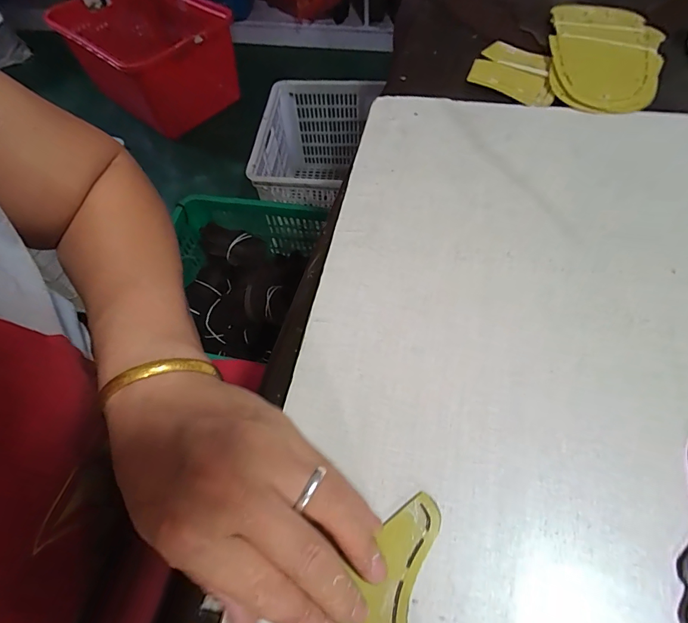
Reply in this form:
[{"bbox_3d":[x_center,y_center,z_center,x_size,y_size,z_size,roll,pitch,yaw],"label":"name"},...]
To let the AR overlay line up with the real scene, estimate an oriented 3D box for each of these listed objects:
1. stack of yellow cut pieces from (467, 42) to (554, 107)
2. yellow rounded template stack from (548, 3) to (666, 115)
[{"bbox_3d":[0.169,-0.232,0.398,0.083,0.006,0.075,33,68,17],"label":"stack of yellow cut pieces"},{"bbox_3d":[0.258,-0.249,0.399,0.107,0.018,0.163,11,60,9],"label":"yellow rounded template stack"}]

